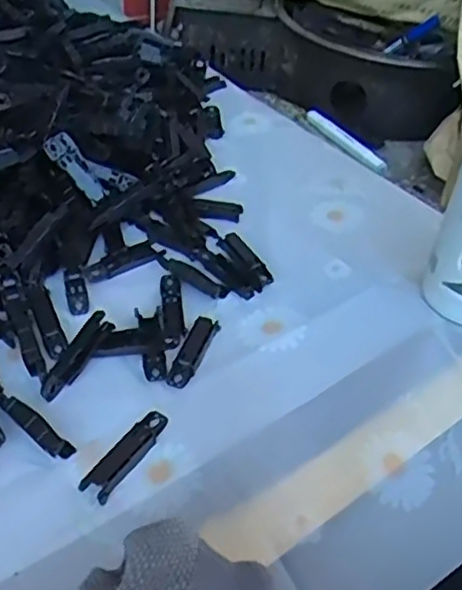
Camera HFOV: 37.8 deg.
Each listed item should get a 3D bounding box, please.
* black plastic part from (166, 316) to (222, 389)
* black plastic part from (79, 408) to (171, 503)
[{"bbox_3d":[-0.026,0.036,0.458,0.016,0.006,0.066,17,42,11],"label":"black plastic part"},{"bbox_3d":[-0.061,0.092,0.399,0.020,0.009,0.064,28,45,22],"label":"black plastic part"}]

